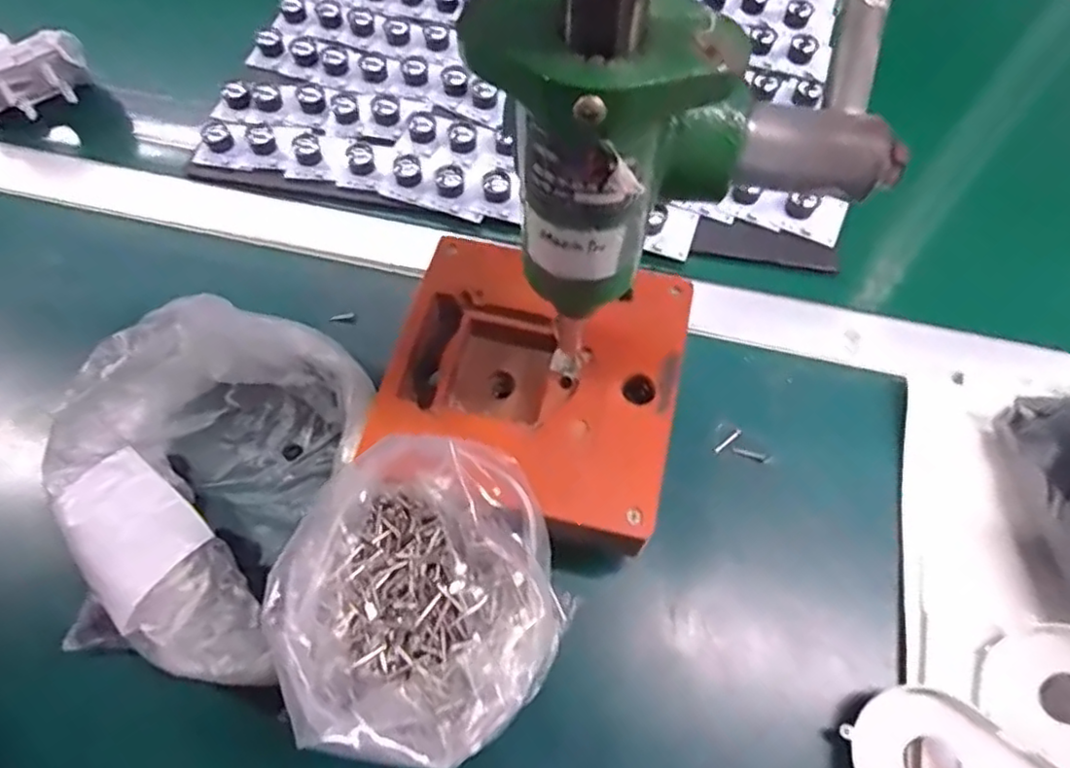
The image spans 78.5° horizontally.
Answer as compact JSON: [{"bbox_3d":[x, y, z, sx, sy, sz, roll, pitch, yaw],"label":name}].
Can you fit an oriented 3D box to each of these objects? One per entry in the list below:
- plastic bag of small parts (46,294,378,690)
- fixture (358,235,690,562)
[{"bbox_3d":[-0.183,0.051,0.367,0.162,0.074,0.190,14,59,5],"label":"plastic bag of small parts"},{"bbox_3d":[-0.003,0.001,0.358,0.150,0.046,0.149,14,58,6],"label":"fixture"}]

